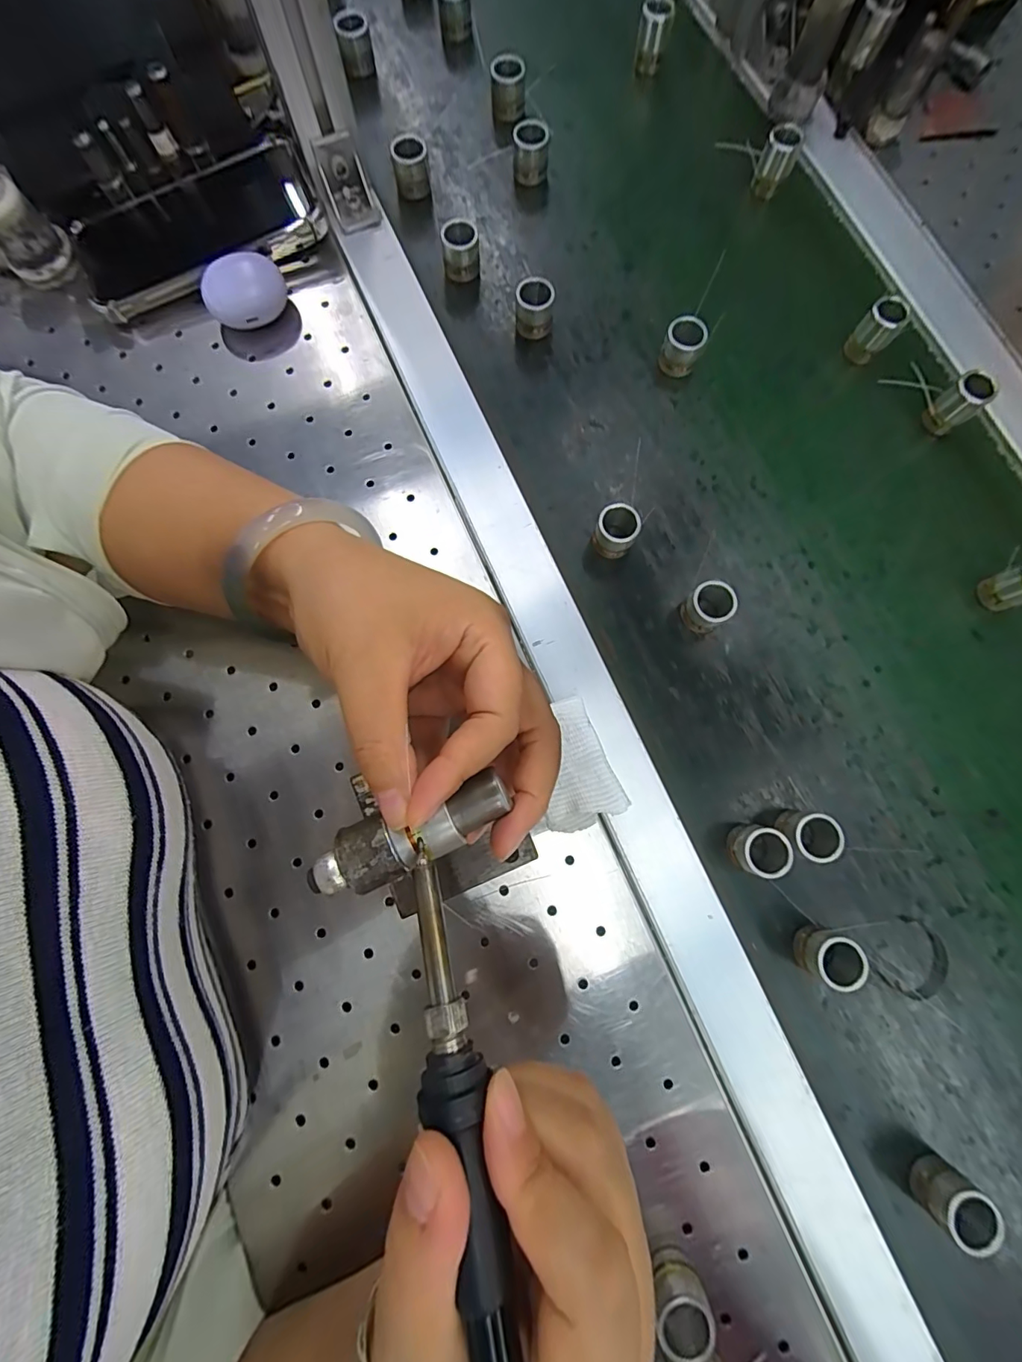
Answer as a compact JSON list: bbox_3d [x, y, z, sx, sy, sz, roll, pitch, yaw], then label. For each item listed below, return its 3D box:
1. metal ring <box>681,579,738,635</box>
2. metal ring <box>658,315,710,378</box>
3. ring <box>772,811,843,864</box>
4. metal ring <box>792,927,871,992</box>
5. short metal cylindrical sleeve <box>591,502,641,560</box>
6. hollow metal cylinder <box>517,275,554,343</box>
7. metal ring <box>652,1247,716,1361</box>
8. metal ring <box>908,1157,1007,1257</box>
[{"bbox_3d":[0.116,-0.043,0.284,0.026,0.026,0.024,0,80,0],"label":"metal ring"},{"bbox_3d":[0.112,-0.218,0.315,0.025,0.027,0.020,20,80,3],"label":"metal ring"},{"bbox_3d":[0.156,0.083,0.258,0.028,0.024,0.023,6,80,1],"label":"ring"},{"bbox_3d":[0.162,0.141,0.246,0.024,0.024,0.024,0,80,0],"label":"metal ring"},{"bbox_3d":[0.063,-0.091,0.293,0.023,0.026,0.024,0,80,0],"label":"short metal cylindrical sleeve"},{"bbox_3d":[0.016,-0.246,0.318,0.023,0.026,0.022,4,80,0],"label":"hollow metal cylinder"},{"bbox_3d":[0.076,0.282,0.218,0.023,0.023,0.028,-5,80,-1],"label":"metal ring"},{"bbox_3d":[0.208,0.246,0.227,0.023,0.026,0.021,0,80,0],"label":"metal ring"}]

